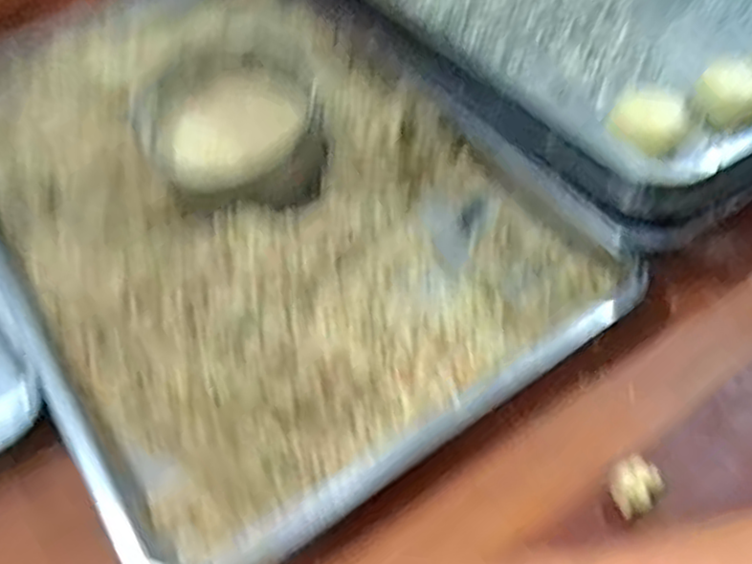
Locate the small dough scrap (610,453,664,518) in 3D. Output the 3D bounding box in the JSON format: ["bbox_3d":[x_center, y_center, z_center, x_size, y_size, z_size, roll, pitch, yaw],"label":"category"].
[{"bbox_3d":[0.162,0.129,0.475,0.030,0.024,0.035,31,64,22],"label":"small dough scrap"}]

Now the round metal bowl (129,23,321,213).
[{"bbox_3d":[-0.114,-0.121,0.591,0.140,0.059,0.151,-3,52,4],"label":"round metal bowl"}]

